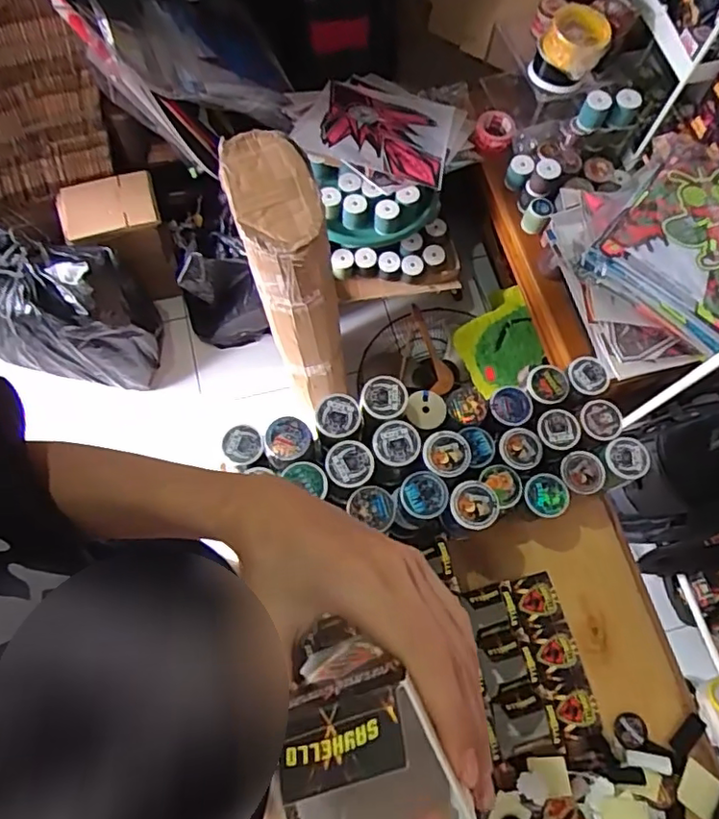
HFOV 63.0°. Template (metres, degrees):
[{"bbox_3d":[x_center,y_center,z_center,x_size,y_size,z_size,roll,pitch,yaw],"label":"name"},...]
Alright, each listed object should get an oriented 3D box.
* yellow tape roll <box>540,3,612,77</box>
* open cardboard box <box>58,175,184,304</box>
[{"bbox_3d":[0.471,-0.805,1.292,0.130,0.090,0.130,1,70,-2],"label":"yellow tape roll"},{"bbox_3d":[-0.671,-0.476,1.689,0.250,0.322,0.201,-17,71,-9],"label":"open cardboard box"}]

